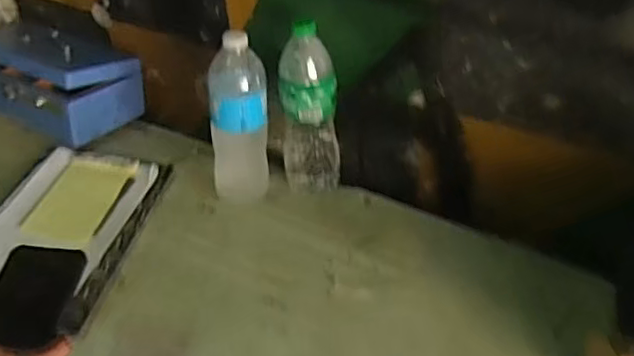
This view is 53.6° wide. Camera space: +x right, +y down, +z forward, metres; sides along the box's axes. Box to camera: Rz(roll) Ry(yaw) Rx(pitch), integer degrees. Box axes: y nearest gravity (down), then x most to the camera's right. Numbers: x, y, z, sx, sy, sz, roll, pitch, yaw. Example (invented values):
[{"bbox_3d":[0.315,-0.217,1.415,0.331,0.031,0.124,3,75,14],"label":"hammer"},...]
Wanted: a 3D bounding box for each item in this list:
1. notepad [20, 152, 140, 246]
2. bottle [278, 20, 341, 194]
[{"bbox_3d":[-0.342,0.028,0.920,0.108,0.022,0.165,8,48,11],"label":"notepad"},{"bbox_3d":[-0.010,-0.091,0.877,0.082,0.232,0.064,-6,47,-3],"label":"bottle"}]

